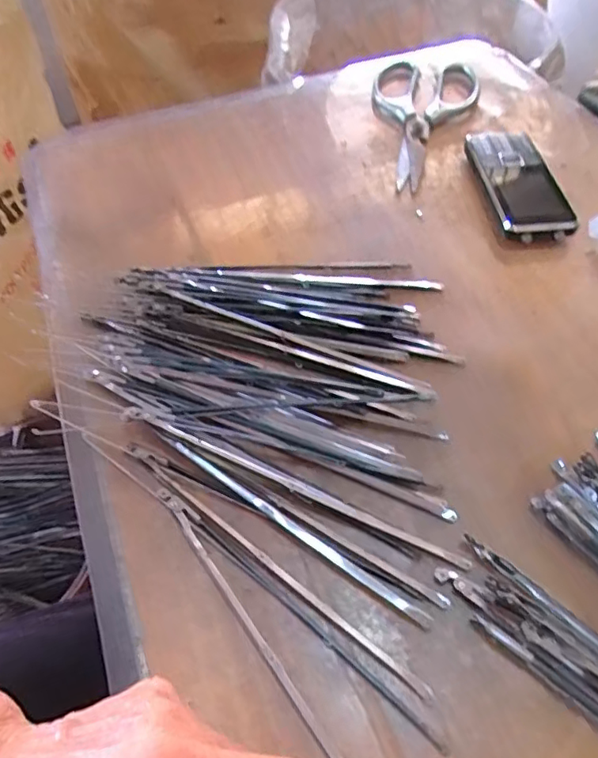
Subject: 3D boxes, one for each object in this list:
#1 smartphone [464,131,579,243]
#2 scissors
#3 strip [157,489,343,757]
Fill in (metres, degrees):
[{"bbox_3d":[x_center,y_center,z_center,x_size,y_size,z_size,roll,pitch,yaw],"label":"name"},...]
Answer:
[{"bbox_3d":[0.164,-0.149,0.436,0.059,0.019,0.127,-5,53,-3],"label":"smartphone"},{"bbox_3d":[0.108,-0.227,0.498,0.093,0.011,0.190,7,53,7],"label":"scissors"},{"bbox_3d":[-0.013,0.118,0.247,0.007,0.004,0.191,-31,58,-21],"label":"strip"}]

